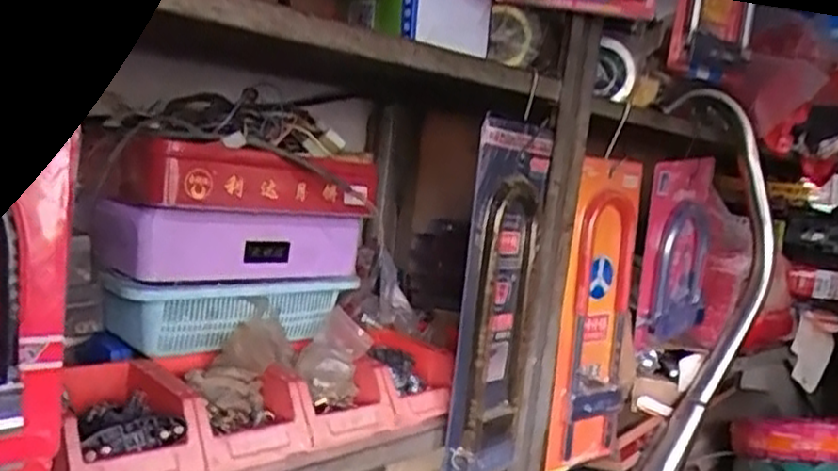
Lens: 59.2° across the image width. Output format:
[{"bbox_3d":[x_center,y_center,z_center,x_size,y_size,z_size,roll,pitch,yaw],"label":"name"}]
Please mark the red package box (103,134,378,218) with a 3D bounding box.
[{"bbox_3d":[-0.179,-0.061,0.779,0.261,0.061,0.133,2,7,-41],"label":"red package box"}]

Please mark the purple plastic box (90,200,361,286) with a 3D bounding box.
[{"bbox_3d":[-0.189,0.010,0.789,0.282,0.073,0.114,2,7,-41],"label":"purple plastic box"}]

